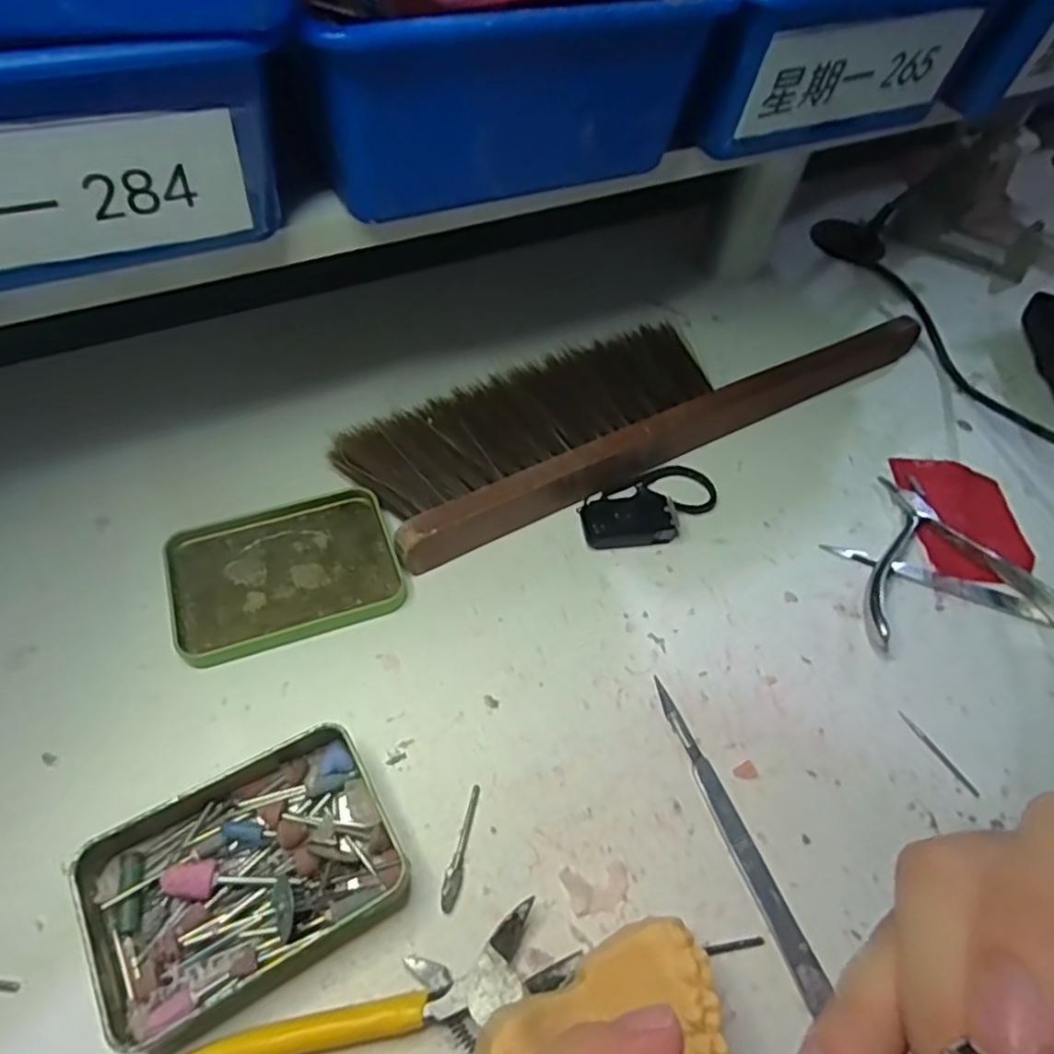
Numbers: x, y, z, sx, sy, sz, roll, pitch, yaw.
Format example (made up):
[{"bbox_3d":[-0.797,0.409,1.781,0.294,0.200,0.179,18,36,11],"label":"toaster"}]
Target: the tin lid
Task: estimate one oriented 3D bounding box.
[{"bbox_3d":[-0.112,0.019,0.318,0.098,0.008,0.075,-16,57,-17],"label":"tin lid"}]

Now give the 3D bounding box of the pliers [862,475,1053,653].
[{"bbox_3d":[0.213,0.014,0.349,0.105,0.014,0.104,2,53,-4],"label":"pliers"}]

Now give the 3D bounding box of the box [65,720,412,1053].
[{"bbox_3d":[-0.097,0.119,0.237,0.096,0.021,0.073,-23,59,-21],"label":"box"}]

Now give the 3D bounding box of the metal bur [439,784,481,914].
[{"bbox_3d":[-0.025,0.119,0.256,0.006,0.004,0.044,11,53,2],"label":"metal bur"}]

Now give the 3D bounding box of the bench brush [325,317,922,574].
[{"bbox_3d":[0.072,-0.080,0.395,0.351,0.029,0.093,-26,60,-23],"label":"bench brush"}]

